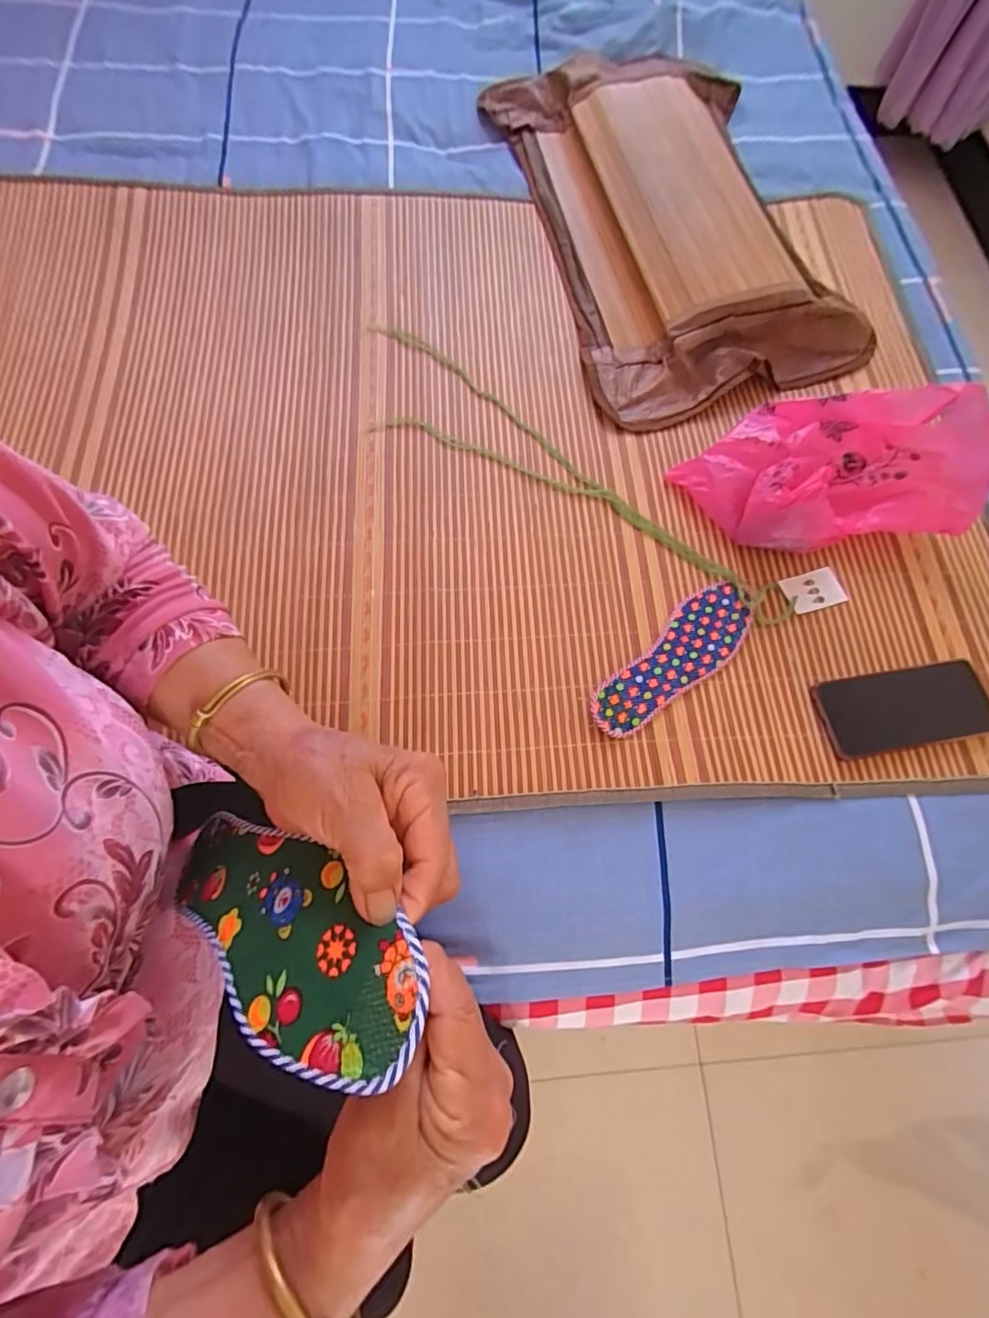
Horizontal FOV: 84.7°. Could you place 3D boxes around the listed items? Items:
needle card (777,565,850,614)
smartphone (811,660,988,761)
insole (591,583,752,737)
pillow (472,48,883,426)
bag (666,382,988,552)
[{"bbox_3d":[0.339,-0.073,0.575,0.060,0.004,0.041,-15,71,-6],"label":"needle card"},{"bbox_3d":[0.398,0.048,0.527,0.164,0.011,0.074,-9,71,-4],"label":"smartphone"},{"bbox_3d":[0.177,-0.001,0.537,0.207,0.012,0.063,-37,75,-13],"label":"insole"},{"bbox_3d":[0.233,-0.610,0.742,0.361,0.065,0.635,-13,71,-5],"label":"pillow"},{"bbox_3d":[0.349,-0.208,0.575,0.278,0.095,0.167,-4,71,-2],"label":"bag"}]

